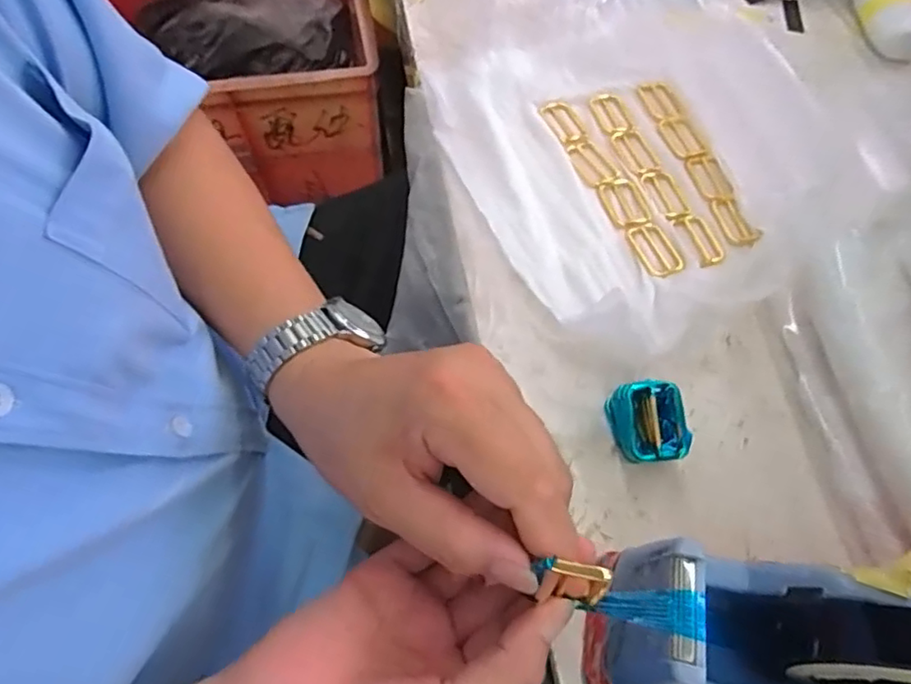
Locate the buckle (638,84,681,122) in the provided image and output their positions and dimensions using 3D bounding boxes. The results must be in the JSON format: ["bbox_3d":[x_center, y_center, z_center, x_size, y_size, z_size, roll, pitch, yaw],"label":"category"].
[{"bbox_3d":[0.179,-0.209,0.525,0.027,0.005,0.042,-17,63,-11],"label":"buckle"}]

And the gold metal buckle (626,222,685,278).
[{"bbox_3d":[0.147,-0.067,0.440,0.030,0.004,0.049,-18,63,-12],"label":"gold metal buckle"}]

